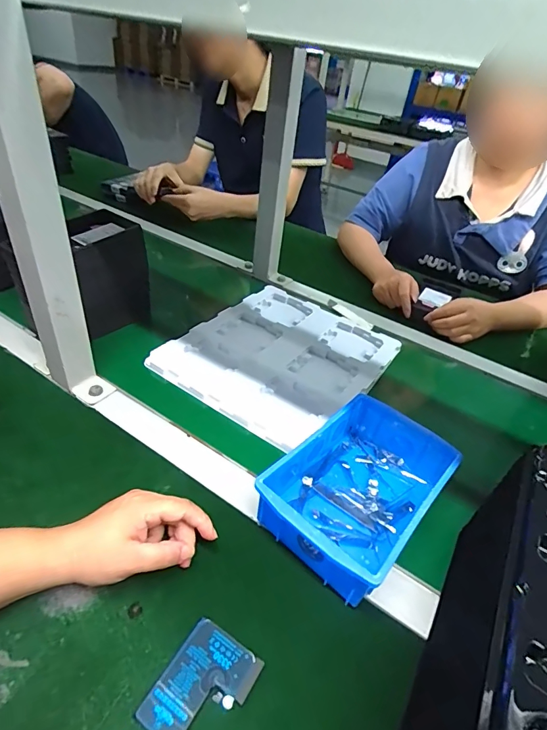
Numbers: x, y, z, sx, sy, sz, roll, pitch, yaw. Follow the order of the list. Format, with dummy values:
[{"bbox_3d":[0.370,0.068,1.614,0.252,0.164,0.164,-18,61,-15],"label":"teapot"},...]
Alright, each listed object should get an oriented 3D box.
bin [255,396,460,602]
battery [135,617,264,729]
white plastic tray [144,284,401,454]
[{"bbox_3d":[0.091,0.123,0.414,0.127,0.067,0.203,33,45,28],"label":"bin"},{"bbox_3d":[-0.052,0.237,0.294,0.060,0.005,0.075,25,41,21],"label":"battery"},{"bbox_3d":[0.015,-0.020,0.623,0.272,0.012,0.314,28,42,24],"label":"white plastic tray"}]

